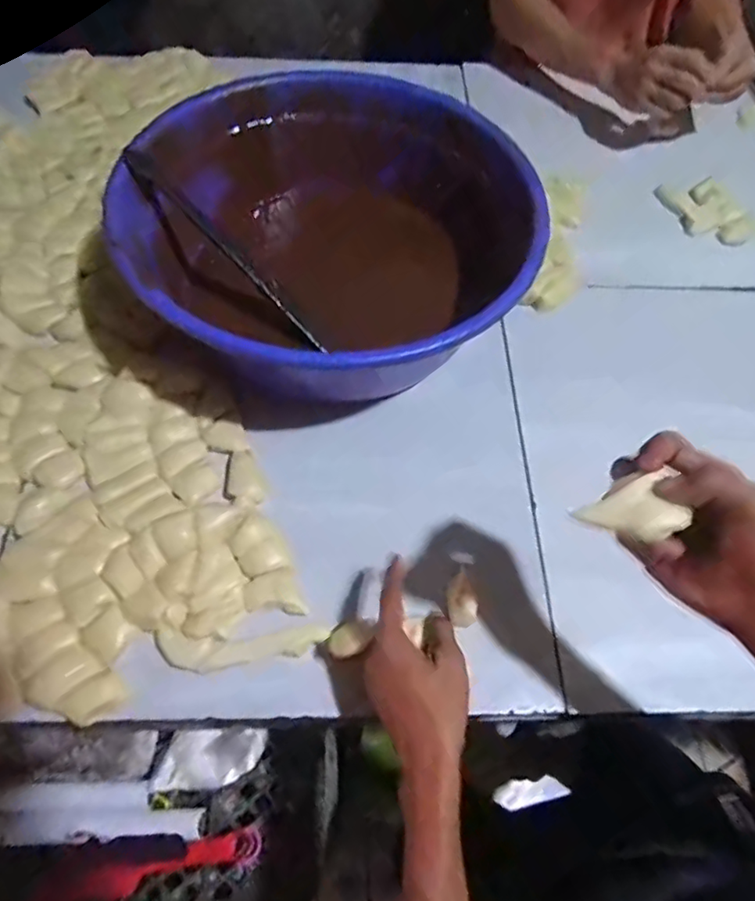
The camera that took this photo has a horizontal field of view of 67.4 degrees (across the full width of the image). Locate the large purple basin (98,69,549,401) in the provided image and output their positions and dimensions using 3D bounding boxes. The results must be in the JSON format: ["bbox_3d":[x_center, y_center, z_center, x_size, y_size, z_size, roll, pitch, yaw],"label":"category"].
[{"bbox_3d":[-0.065,-0.210,0.626,0.370,0.190,0.398,1,60,-2],"label":"large purple basin"}]

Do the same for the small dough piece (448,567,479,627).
[{"bbox_3d":[0.075,0.131,0.502,0.025,0.013,0.044,-14,61,-12],"label":"small dough piece"}]

